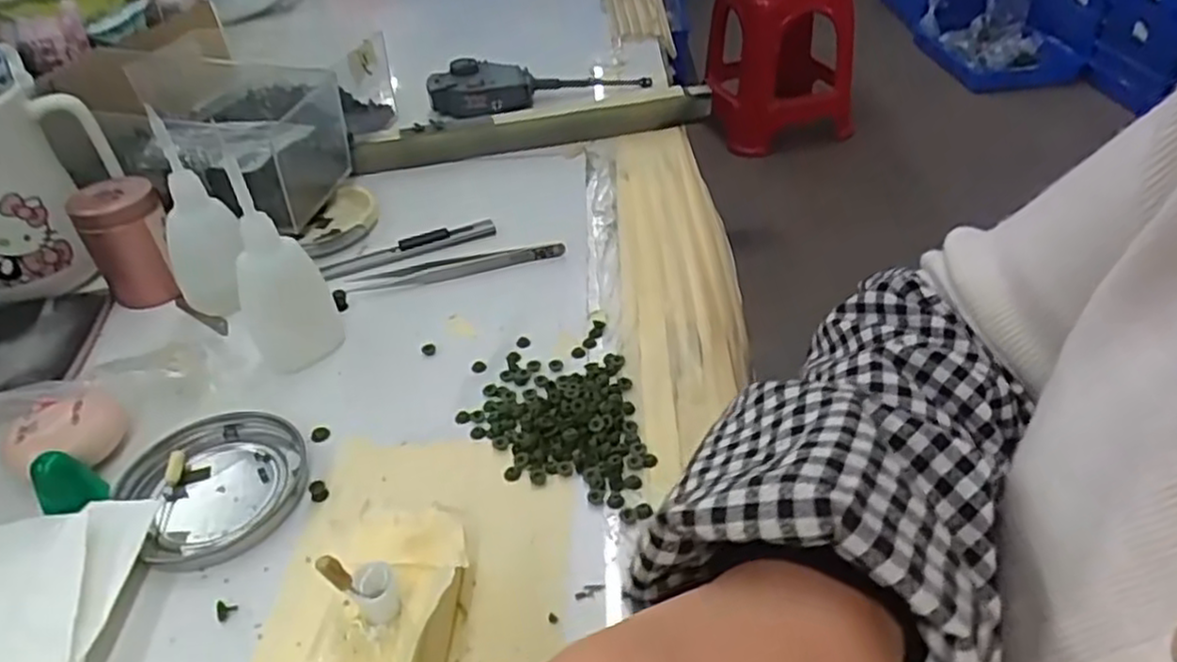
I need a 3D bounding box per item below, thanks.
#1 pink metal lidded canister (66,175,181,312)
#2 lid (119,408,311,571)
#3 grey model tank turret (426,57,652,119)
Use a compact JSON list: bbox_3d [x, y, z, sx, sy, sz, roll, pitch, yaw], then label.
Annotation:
[{"bbox_3d":[-0.264,-0.051,0.431,0.044,0.063,0.039,-27,45,-27],"label":"pink metal lidded canister"},{"bbox_3d":[-0.162,0.066,0.325,0.072,0.008,0.078,-2,39,2],"label":"lid"},{"bbox_3d":[-0.042,-0.215,0.633,0.185,0.032,0.053,-13,40,-12],"label":"grey model tank turret"}]

